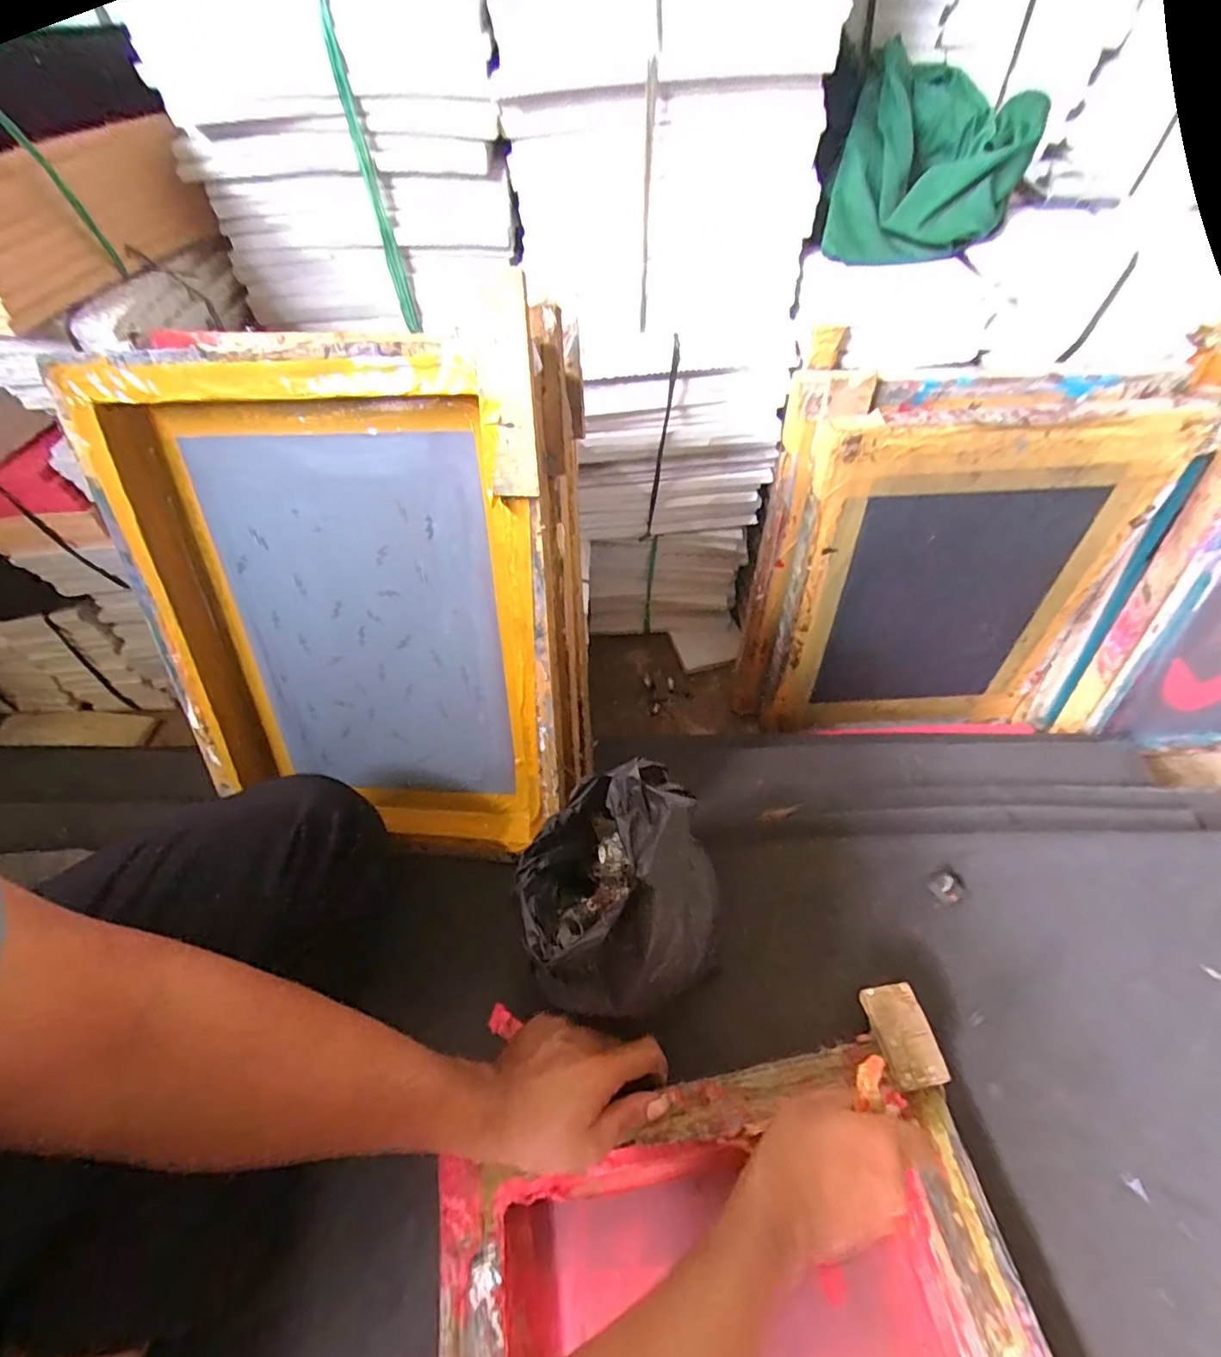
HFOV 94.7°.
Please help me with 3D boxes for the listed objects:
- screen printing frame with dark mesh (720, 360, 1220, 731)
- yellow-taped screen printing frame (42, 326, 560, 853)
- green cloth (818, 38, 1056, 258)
[{"bbox_3d":[0.394,-0.112,0.688,0.419,0.456,0.061,-1,45,1],"label":"screen printing frame with dark mesh"},{"bbox_3d":[-0.229,-0.040,0.506,0.363,0.457,0.070,4,30,8],"label":"yellow-taped screen printing frame"},{"bbox_3d":[0.311,-0.505,0.555,0.171,0.123,0.129,13,54,10],"label":"green cloth"}]

